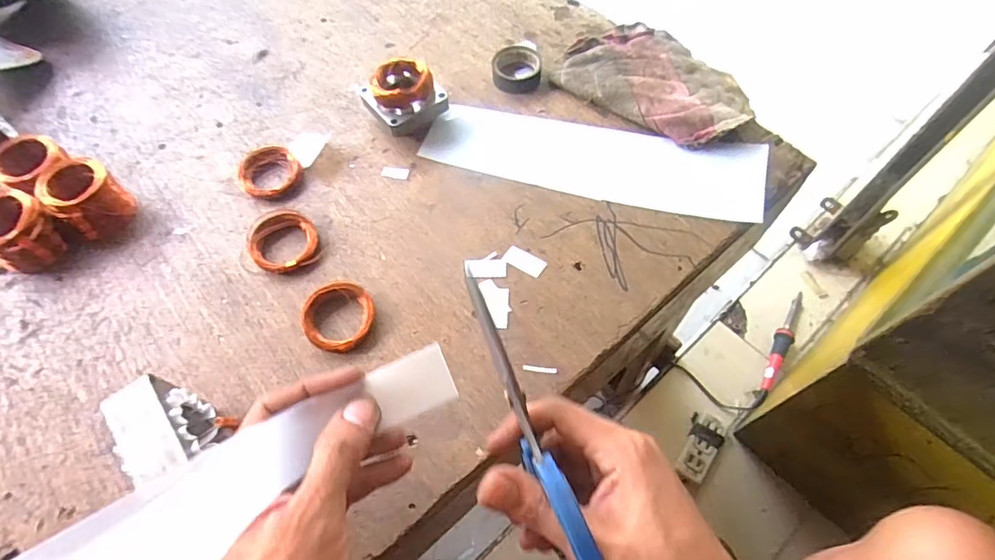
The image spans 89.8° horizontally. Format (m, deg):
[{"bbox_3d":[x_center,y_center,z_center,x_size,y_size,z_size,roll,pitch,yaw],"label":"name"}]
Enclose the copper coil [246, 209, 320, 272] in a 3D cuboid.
[{"bbox_3d":[-0.170,-0.032,0.392,0.058,0.012,0.050,39,69,21],"label":"copper coil"}]

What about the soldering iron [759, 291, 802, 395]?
[{"bbox_3d":[0.479,0.099,0.834,0.026,0.023,0.209,25,65,15],"label":"soldering iron"}]

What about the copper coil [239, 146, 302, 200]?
[{"bbox_3d":[-0.193,-0.091,0.424,0.050,0.019,0.044,-32,65,-15],"label":"copper coil"}]

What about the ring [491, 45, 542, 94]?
[{"bbox_3d":[0.018,-0.204,0.481,0.045,0.017,0.045,-1,61,1],"label":"ring"}]

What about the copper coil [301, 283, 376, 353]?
[{"bbox_3d":[-0.113,0.027,0.360,0.050,0.019,0.049,-1,61,1],"label":"copper coil"}]

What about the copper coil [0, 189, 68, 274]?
[{"bbox_3d":[-0.370,-0.037,0.385,0.050,0.043,0.050,19,63,12],"label":"copper coil"}]

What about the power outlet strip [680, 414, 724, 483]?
[{"bbox_3d":[0.309,0.258,0.763,0.042,0.029,0.103,31,66,17],"label":"power outlet strip"}]

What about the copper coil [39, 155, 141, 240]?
[{"bbox_3d":[-0.329,-0.066,0.404,0.058,0.040,0.047,35,68,19],"label":"copper coil"}]

